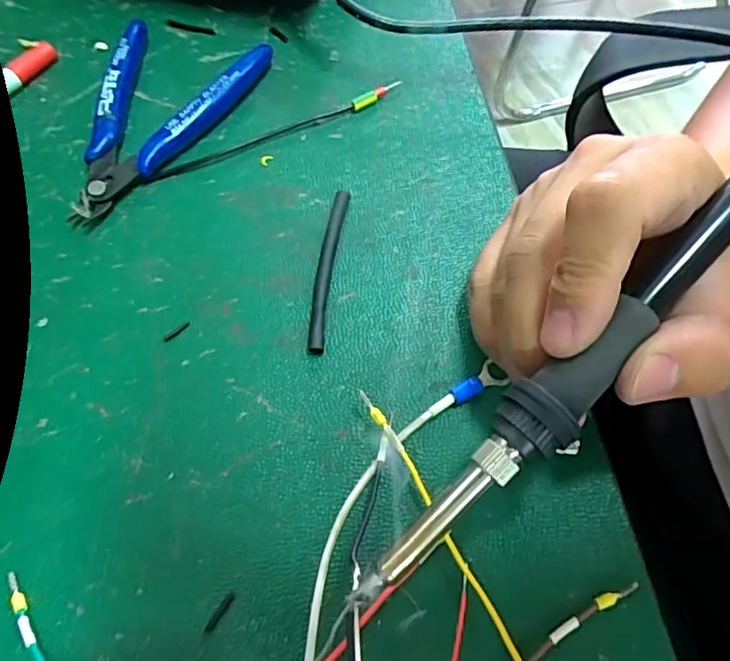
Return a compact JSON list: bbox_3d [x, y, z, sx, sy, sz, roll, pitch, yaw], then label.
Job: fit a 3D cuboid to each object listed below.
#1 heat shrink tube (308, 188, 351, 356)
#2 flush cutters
[{"bbox_3d":[-0.015,-0.025,0.229,0.007,0.006,0.077,5,64,5],"label":"heat shrink tube"},{"bbox_3d":[-0.103,-0.101,0.266,0.077,0.013,0.114,18,66,11],"label":"flush cutters"}]

